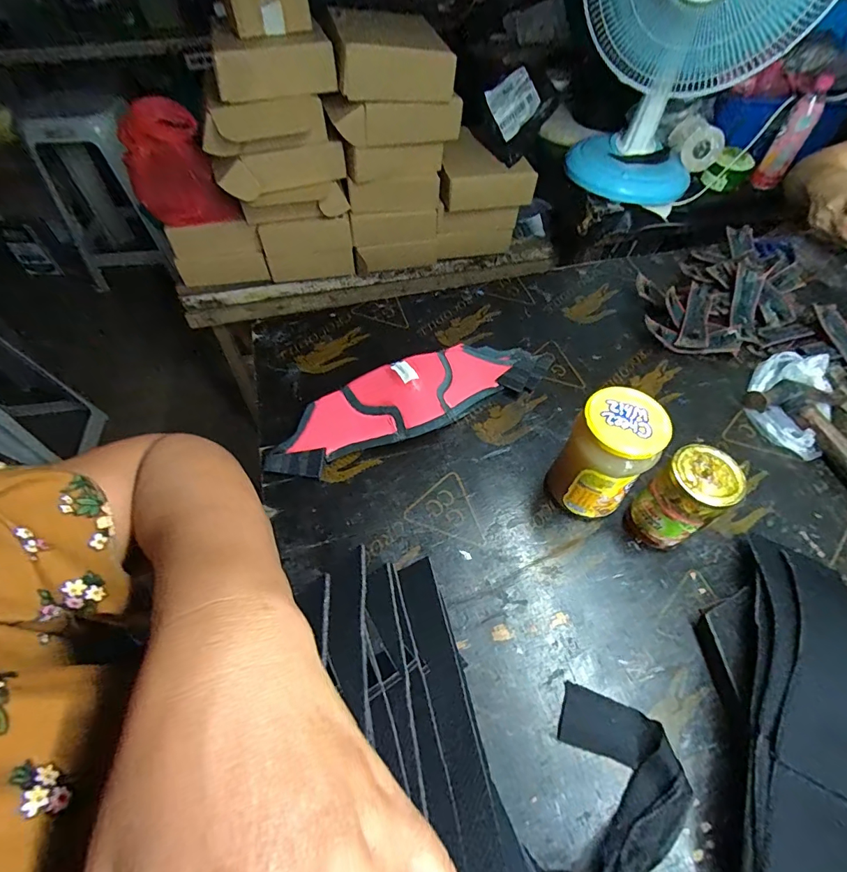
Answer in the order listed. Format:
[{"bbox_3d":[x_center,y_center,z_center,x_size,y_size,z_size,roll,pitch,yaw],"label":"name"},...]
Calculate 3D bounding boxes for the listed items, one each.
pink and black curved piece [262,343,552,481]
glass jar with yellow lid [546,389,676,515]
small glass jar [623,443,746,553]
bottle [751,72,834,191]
[{"bbox_3d":[-0.011,-0.055,0.518,0.365,0.064,0.106,-26,60,-18],"label":"pink and black curved piece"},{"bbox_3d":[0.177,0.025,0.426,0.073,0.134,0.070,1,55,-1],"label":"glass jar with yellow lid"},{"bbox_3d":[0.243,0.064,0.412,0.056,0.112,0.056,1,55,-1],"label":"small glass jar"},{"bbox_3d":[0.820,-0.664,0.959,0.059,0.195,0.055,37,62,22],"label":"bottle"}]

